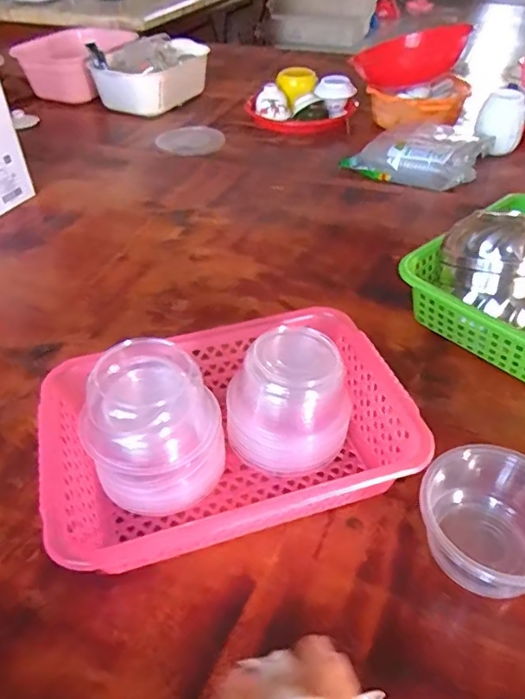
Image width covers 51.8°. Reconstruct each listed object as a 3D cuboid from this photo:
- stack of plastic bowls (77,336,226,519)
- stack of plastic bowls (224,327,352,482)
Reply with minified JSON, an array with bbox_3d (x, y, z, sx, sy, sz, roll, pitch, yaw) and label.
[{"bbox_3d":[-0.092,0.071,0.468,0.107,0.119,0.094,-33,49,-32],"label":"stack of plastic bowls"},{"bbox_3d":[0.023,0.048,0.499,0.099,0.108,0.094,-27,46,-26],"label":"stack of plastic bowls"}]

